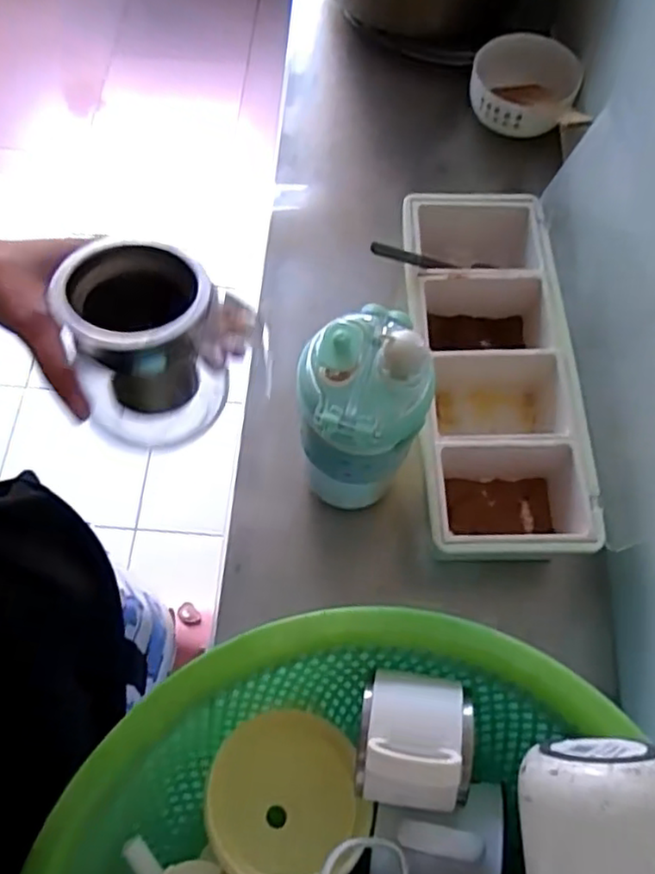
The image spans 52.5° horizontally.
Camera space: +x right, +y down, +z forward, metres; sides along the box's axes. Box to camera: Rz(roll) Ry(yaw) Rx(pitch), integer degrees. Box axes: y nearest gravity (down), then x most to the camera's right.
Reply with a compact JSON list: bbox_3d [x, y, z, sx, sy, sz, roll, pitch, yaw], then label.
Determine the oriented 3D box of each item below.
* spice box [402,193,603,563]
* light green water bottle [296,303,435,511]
[{"bbox_3d":[0.128,-0.050,0.548,0.123,0.092,0.311,0,67,-1],"label":"spice box"},{"bbox_3d":[0.021,-0.015,0.444,0.077,0.183,0.082,0,67,-1],"label":"light green water bottle"}]

